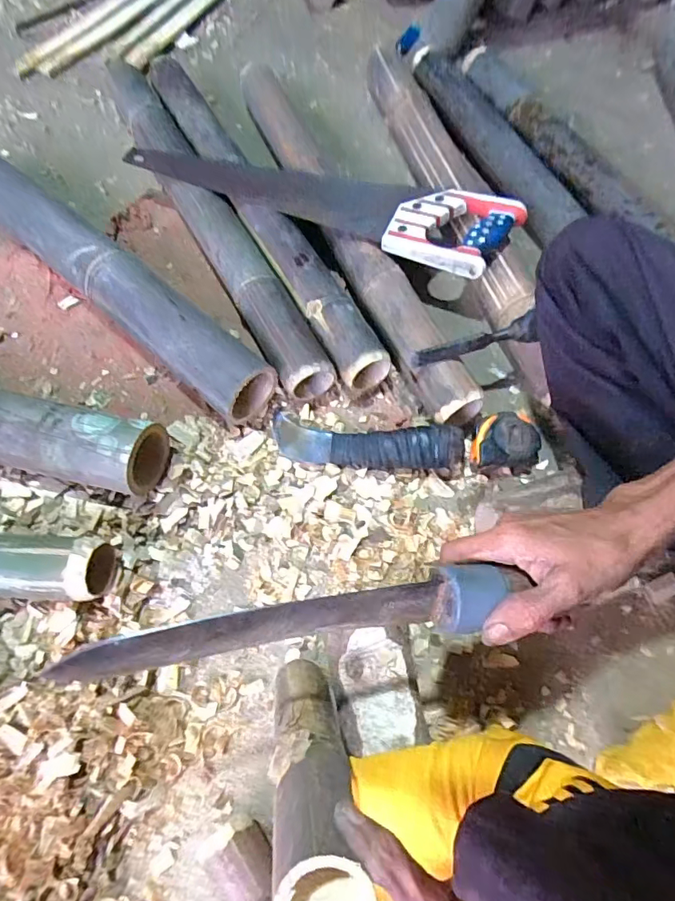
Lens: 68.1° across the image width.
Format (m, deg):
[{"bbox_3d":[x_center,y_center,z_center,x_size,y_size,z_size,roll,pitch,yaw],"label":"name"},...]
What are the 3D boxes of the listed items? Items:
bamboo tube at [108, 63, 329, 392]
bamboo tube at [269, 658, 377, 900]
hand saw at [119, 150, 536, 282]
[{"bbox_3d":[-0.185,-0.334,0.678,0.064,0.055,0.664,-26,68,-12],"label":"bamboo tube"},{"bbox_3d":[-0.017,0.202,0.326,0.046,0.211,0.048,0,94,-6],"label":"bamboo tube"},{"bbox_3d":[-0.031,-0.340,0.636,0.513,0.044,0.111,24,66,10],"label":"hand saw"}]

